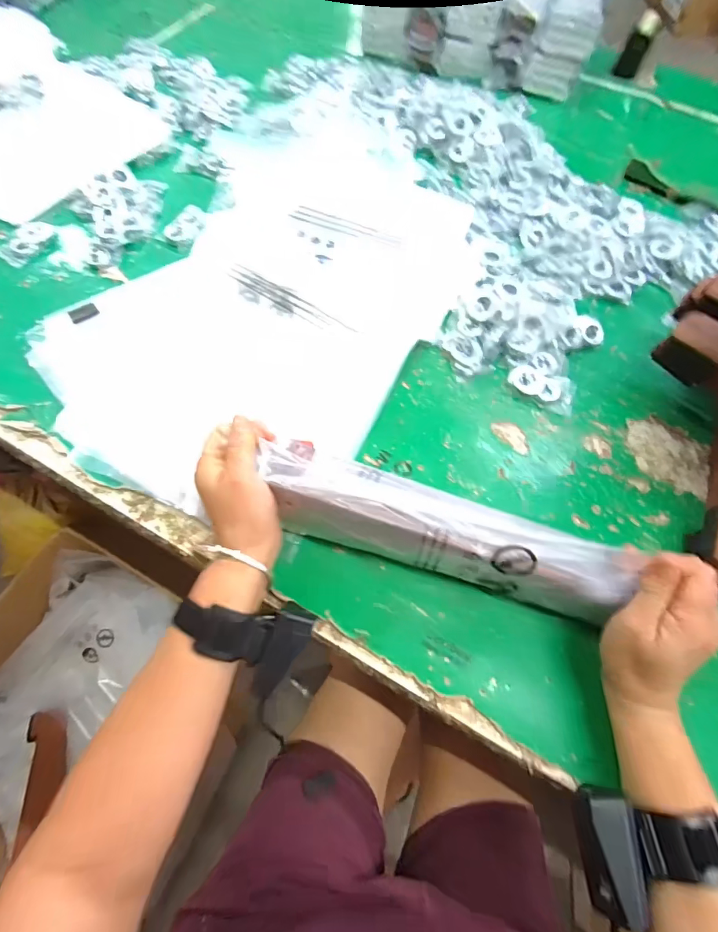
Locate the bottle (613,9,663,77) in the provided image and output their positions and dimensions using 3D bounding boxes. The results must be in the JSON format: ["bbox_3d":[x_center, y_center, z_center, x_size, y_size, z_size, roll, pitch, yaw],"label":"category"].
[{"bbox_3d":[0.489,-0.739,0.791,0.040,0.083,0.028,28,66,9],"label":"bottle"}]

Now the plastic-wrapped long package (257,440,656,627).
[{"bbox_3d":[0.067,0.054,0.371,0.299,0.048,0.063,19,65,2],"label":"plastic-wrapped long package"}]

